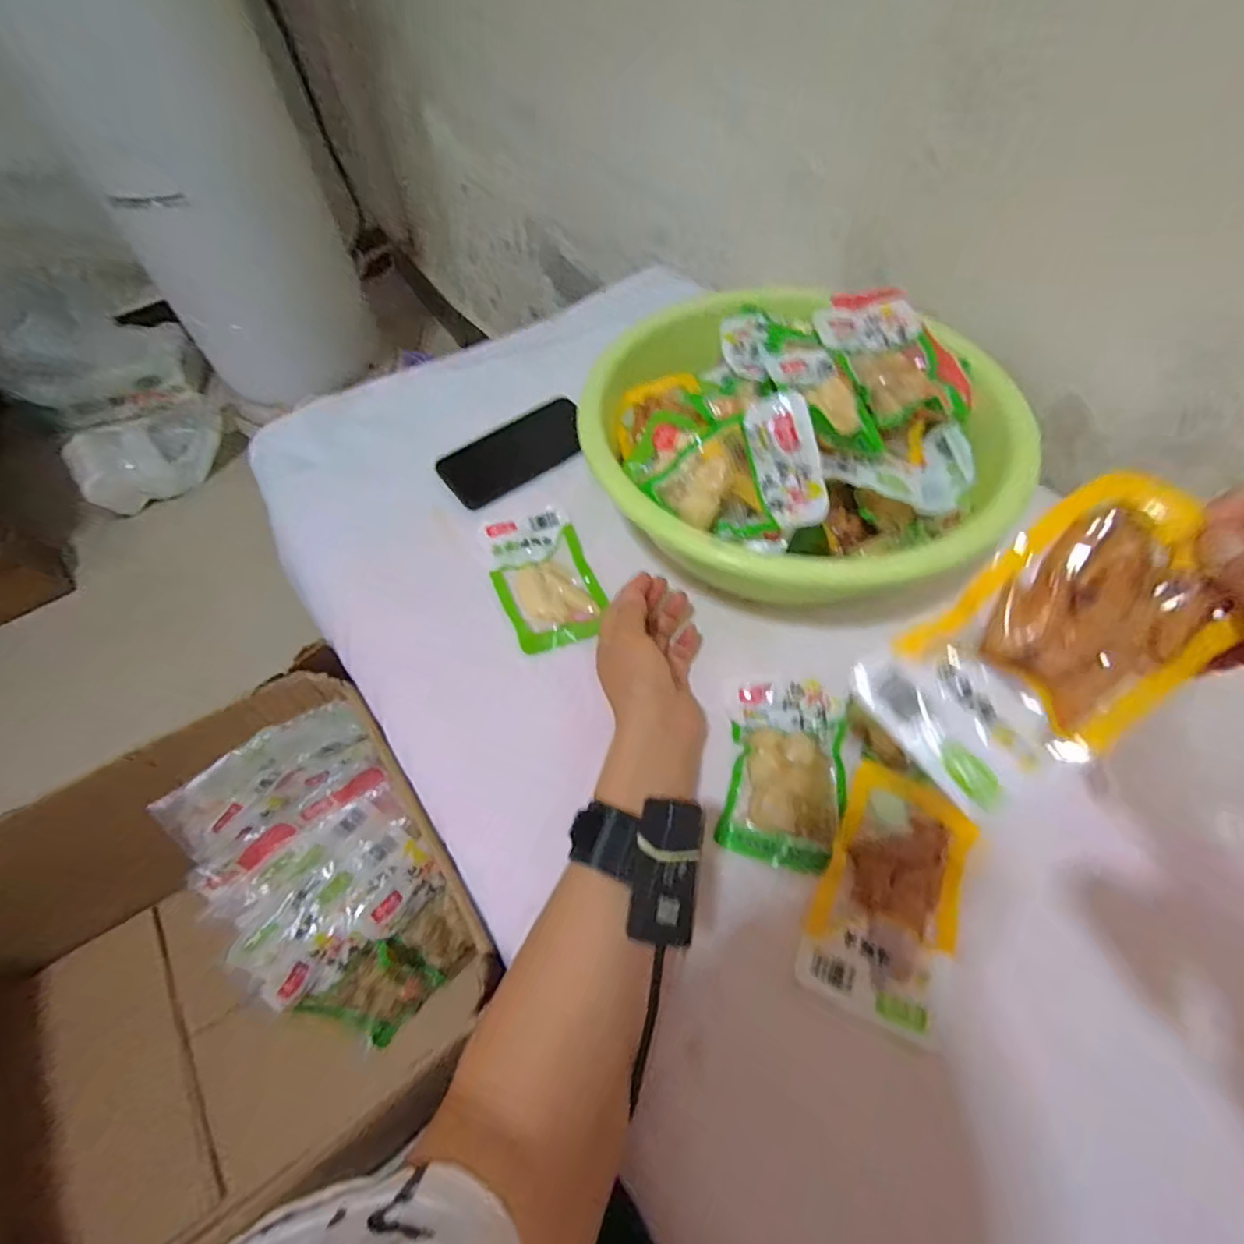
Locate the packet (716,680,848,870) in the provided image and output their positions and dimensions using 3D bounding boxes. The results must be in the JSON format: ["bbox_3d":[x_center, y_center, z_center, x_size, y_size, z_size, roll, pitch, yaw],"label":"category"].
[{"bbox_3d":[0.110,0.094,0.390,0.074,0.015,0.121,10,58,10],"label":"packet"}]

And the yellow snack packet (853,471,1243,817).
[{"bbox_3d":[0.171,0.011,0.238,0.134,0.015,0.077,-46,73,18],"label":"yellow snack packet"}]

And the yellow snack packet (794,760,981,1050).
[{"bbox_3d":[0.163,0.161,0.351,0.079,0.017,0.139,21,60,16],"label":"yellow snack packet"}]

